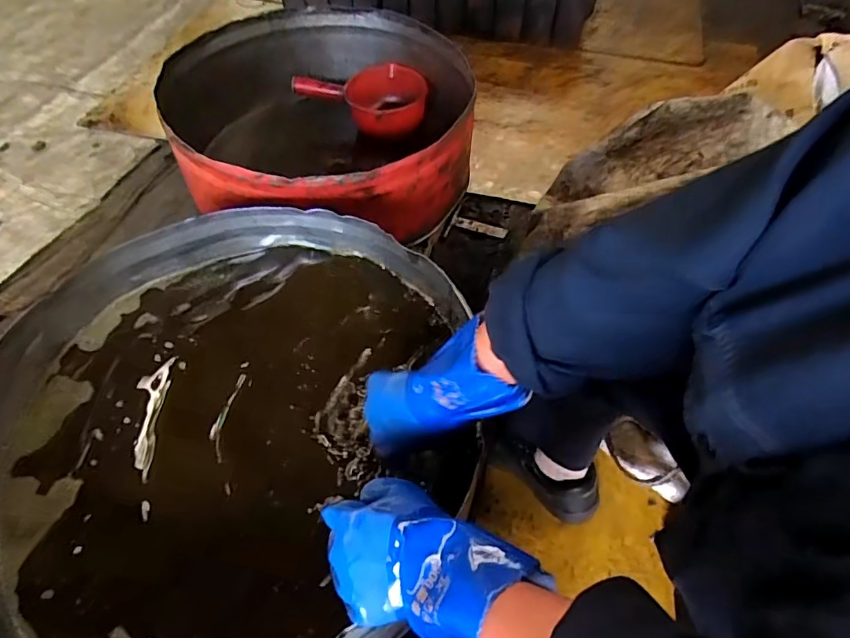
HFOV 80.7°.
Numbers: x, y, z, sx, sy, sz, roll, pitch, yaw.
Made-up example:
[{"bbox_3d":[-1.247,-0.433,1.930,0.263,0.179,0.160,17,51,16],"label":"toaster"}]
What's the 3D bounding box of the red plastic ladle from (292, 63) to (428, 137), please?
[{"bbox_3d":[-0.122,-0.470,1.067,0.268,0.074,0.148,22,57,15],"label":"red plastic ladle"}]

